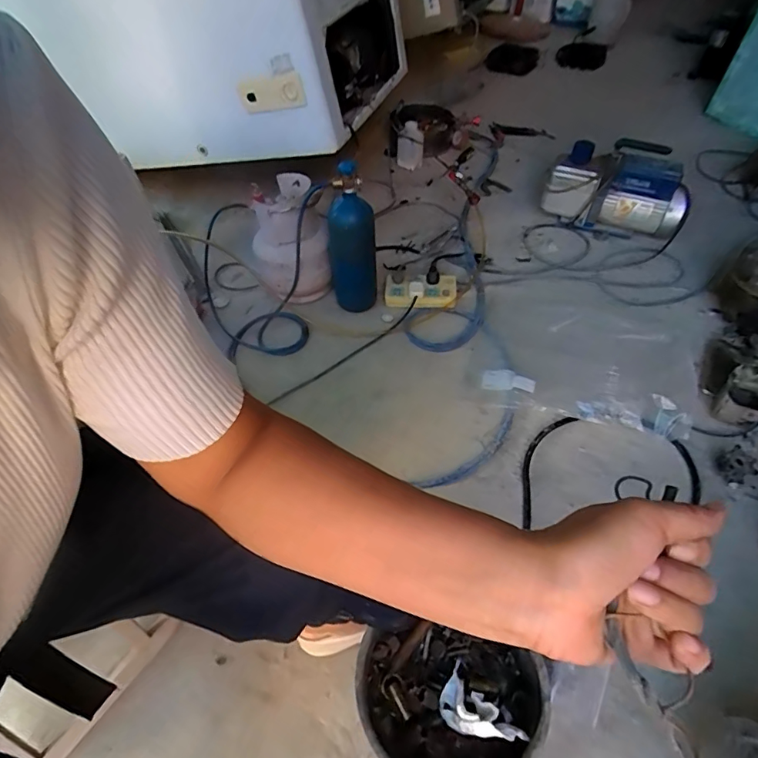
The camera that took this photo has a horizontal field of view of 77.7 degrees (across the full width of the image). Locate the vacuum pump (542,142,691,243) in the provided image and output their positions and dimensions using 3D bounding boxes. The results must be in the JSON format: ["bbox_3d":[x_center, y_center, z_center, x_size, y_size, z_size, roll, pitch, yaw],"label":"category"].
[{"bbox_3d":[0.673,-0.526,1.351,0.374,0.238,0.140,30,56,24],"label":"vacuum pump"}]

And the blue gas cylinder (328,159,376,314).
[{"bbox_3d":[-0.065,-0.325,1.122,0.115,0.356,0.090,-4,50,-2],"label":"blue gas cylinder"}]

